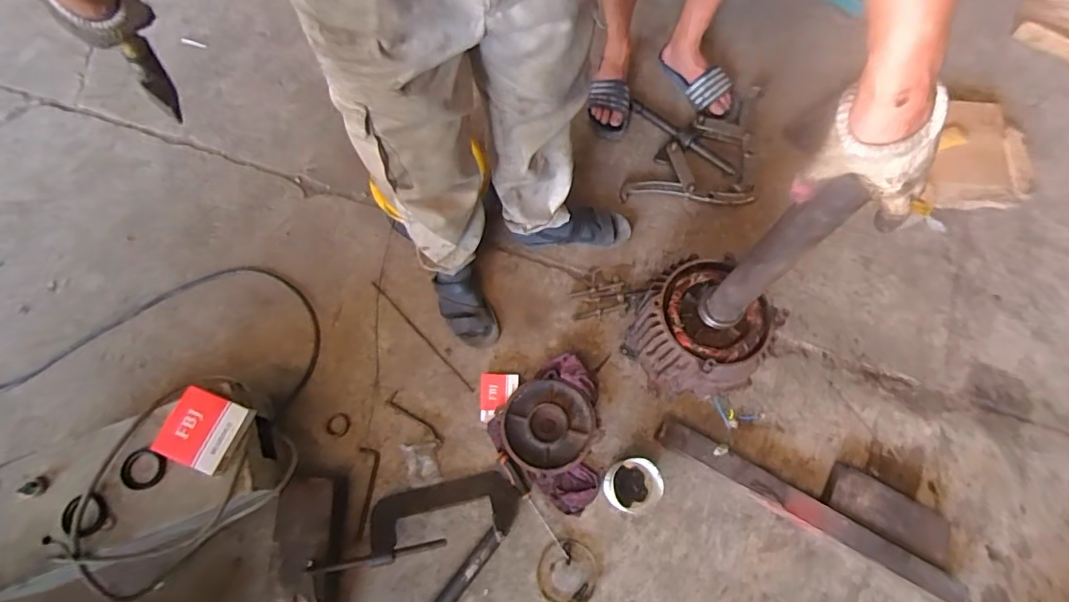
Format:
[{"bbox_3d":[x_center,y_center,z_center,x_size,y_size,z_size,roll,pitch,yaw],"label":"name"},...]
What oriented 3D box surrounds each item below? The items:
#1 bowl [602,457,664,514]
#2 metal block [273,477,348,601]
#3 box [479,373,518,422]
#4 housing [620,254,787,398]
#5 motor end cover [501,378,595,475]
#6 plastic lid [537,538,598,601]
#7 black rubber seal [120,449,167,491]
[{"bbox_3d":[0.185,0.354,0.984,0.099,0.114,0.095,0,70,-1],"label":"bowl"},{"bbox_3d":[-0.410,0.476,0.951,0.118,0.090,0.290,-8,70,-4],"label":"metal block"},{"bbox_3d":[-0.074,0.199,1.075,0.079,0.031,0.096,0,70,-2],"label":"box"},{"bbox_3d":[0.290,0.071,0.961,0.203,0.271,0.196,0,70,-1],"label":"housing"},{"bbox_3d":[0.027,0.255,1.046,0.178,0.048,0.175,14,70,4],"label":"motor end cover"},{"bbox_3d":[0.063,0.518,0.978,0.109,0.009,0.113,0,70,-1],"label":"plastic lid"},{"bbox_3d":[-0.654,0.283,0.860,0.068,0.013,0.067,0,87,-4],"label":"black rubber seal"}]

